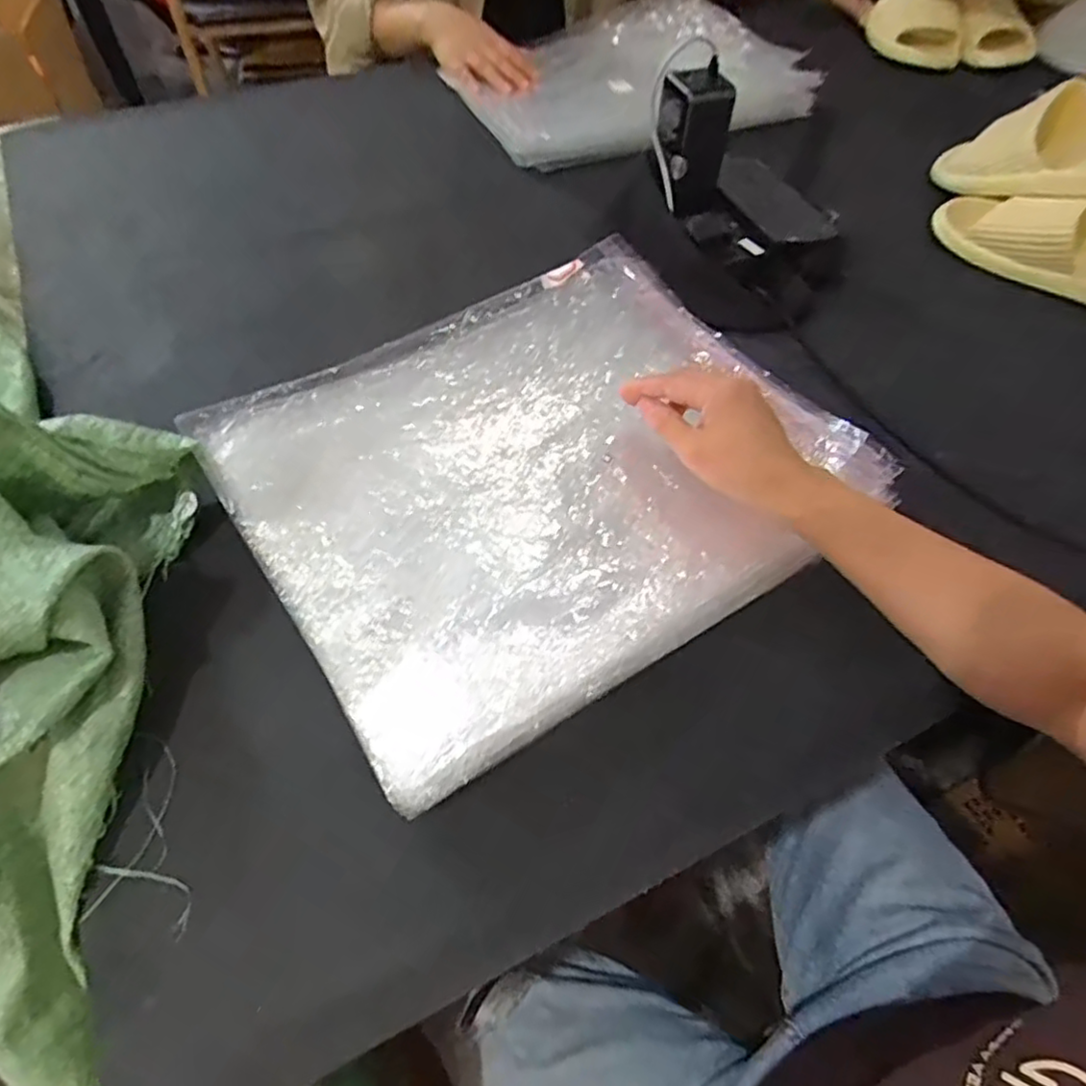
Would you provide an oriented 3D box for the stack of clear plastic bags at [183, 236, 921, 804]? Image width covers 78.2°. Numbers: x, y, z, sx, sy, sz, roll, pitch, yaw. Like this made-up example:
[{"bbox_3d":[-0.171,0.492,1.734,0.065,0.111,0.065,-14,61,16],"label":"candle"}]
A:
[{"bbox_3d":[-0.001,-0.056,0.469,0.386,0.038,0.313,-28,60,-18],"label":"stack of clear plastic bags"}]

